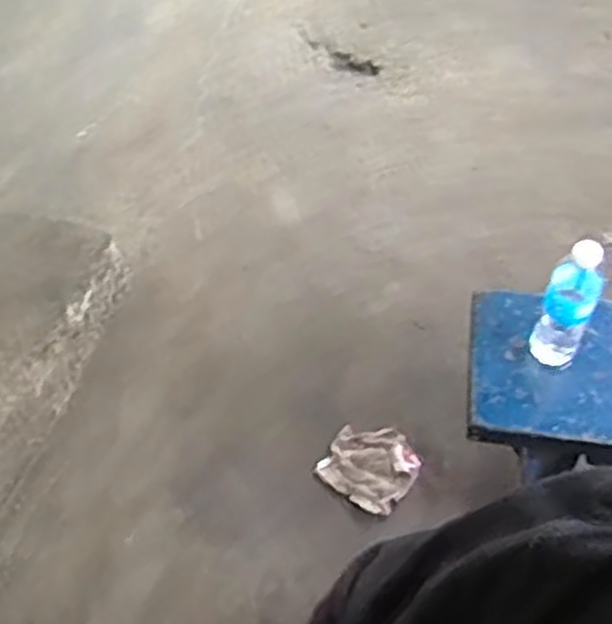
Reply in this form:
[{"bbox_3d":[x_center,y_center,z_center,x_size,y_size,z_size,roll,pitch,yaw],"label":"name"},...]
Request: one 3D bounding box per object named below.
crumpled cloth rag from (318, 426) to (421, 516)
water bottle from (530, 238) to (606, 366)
[{"bbox_3d":[0.121,0.285,1.502,0.167,0.025,0.153,27,64,18],"label":"crumpled cloth rag"},{"bbox_3d":[0.338,-0.013,1.025,0.069,0.219,0.062,26,63,17],"label":"water bottle"}]

